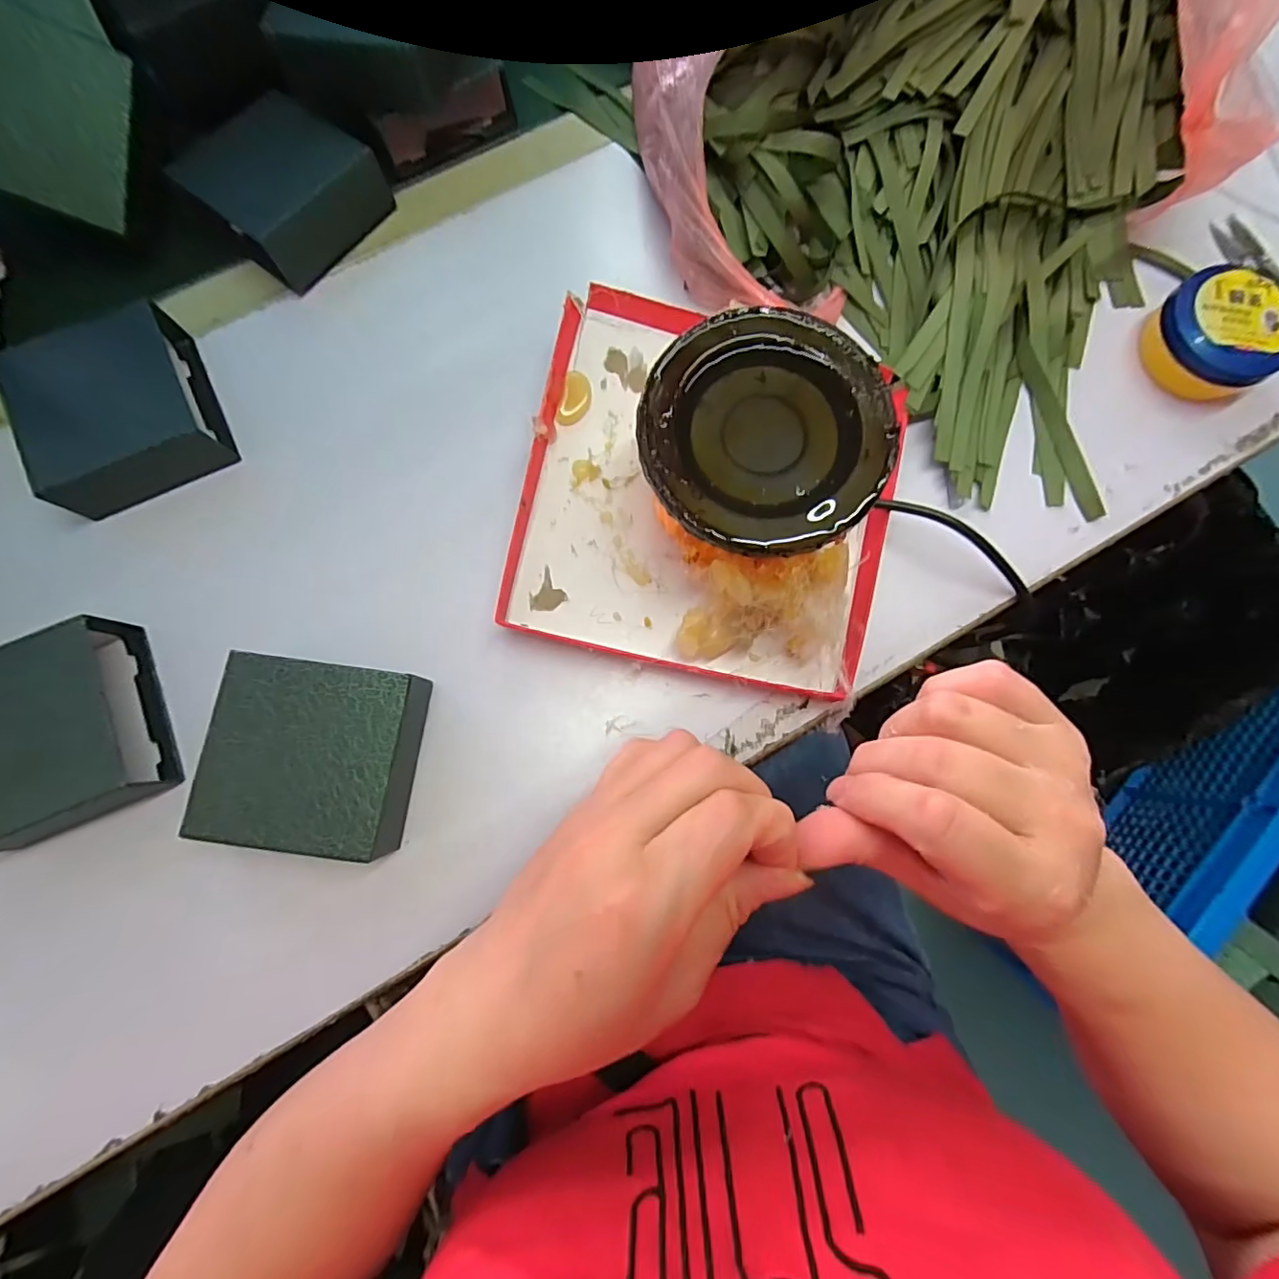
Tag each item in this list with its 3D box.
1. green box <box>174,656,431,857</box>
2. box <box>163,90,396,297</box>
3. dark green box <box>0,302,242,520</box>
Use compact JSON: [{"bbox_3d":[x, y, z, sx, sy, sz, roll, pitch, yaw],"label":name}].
[{"bbox_3d":[-0.165,0.057,0.284,0.091,0.040,0.089,8,83,-2],"label":"green box"},{"bbox_3d":[-0.222,-0.284,0.348,0.091,0.034,0.089,40,83,2],"label":"box"},{"bbox_3d":[-0.302,-0.133,0.321,0.090,0.034,0.098,-26,85,-5],"label":"dark green box"}]

